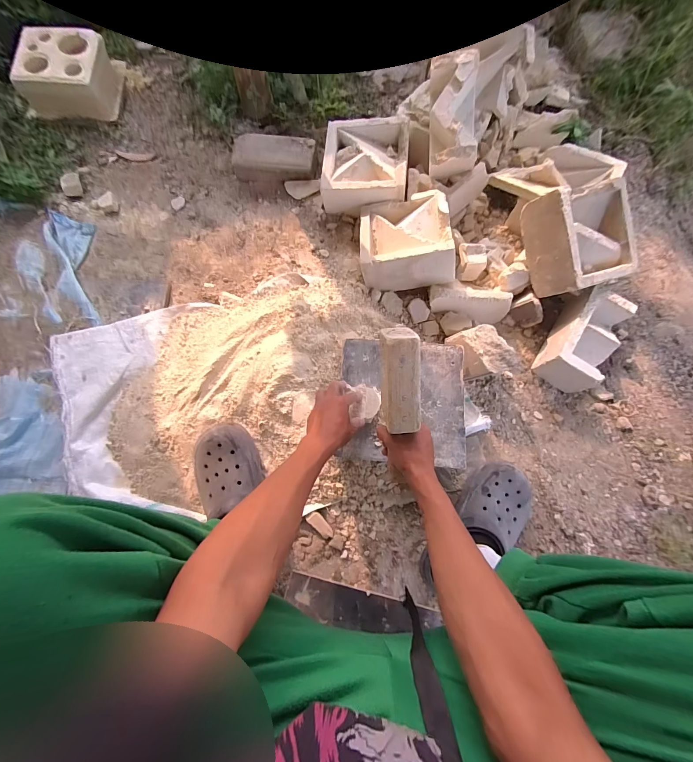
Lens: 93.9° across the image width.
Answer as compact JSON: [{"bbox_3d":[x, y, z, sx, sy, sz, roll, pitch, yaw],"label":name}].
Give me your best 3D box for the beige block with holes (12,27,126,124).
[{"bbox_3d":[-0.794,-0.873,0.929,0.235,0.109,0.217,-2,73,-2],"label":"beige block with holes"}]

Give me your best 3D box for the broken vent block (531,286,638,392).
[{"bbox_3d":[0.515,-0.096,0.697,0.100,0.087,0.211,32,75,8],"label":"broken vent block"}]

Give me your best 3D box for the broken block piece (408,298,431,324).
[{"bbox_3d":[0.167,-0.162,0.747,0.040,0.038,0.051,-26,75,-8],"label":"broken block piece"}]

